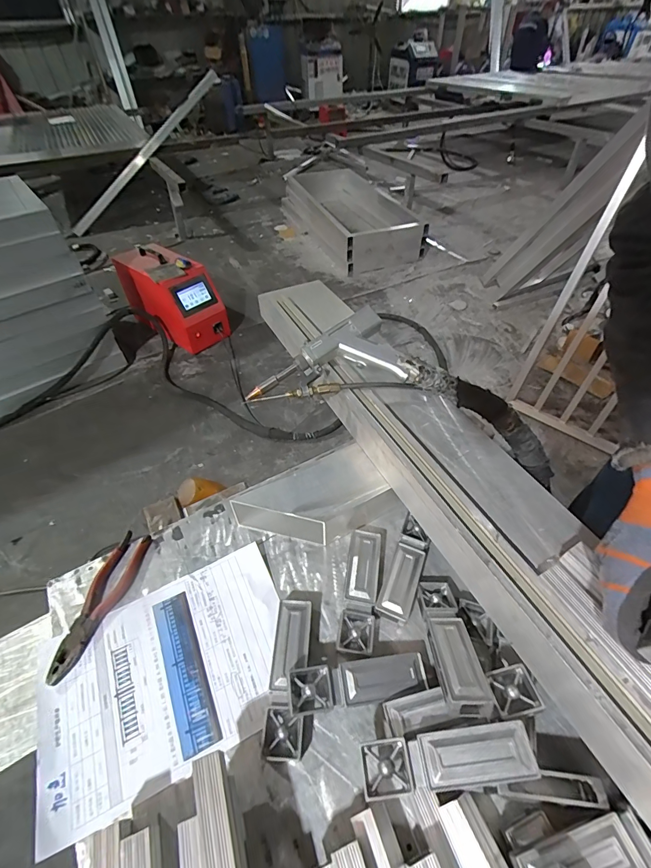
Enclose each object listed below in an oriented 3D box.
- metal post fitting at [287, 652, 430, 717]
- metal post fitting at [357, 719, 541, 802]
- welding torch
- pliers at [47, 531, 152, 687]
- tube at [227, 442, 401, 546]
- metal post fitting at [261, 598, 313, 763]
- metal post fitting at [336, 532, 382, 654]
[{"bbox_3d":[0.037,0.283,0.438,0.157,0.044,0.044,-7,48,-5],"label":"metal post fitting"},{"bbox_3d":[0.112,0.305,0.361,0.152,0.039,0.042,-6,44,-2],"label":"metal post fitting"},{"bbox_3d":[0.041,-0.112,0.612,0.299,0.060,0.128,0,81,2],"label":"welding torch"},{"bbox_3d":[-0.296,0.219,0.510,0.044,0.015,0.188,8,49,8],"label":"pliers"},{"bbox_3d":[-0.018,0.103,0.573,0.221,0.074,0.104,-19,51,-15],"label":"tube"},{"bbox_3d":[-0.042,0.273,0.443,0.040,0.025,0.152,2,48,3],"label":"metal post fitting"},{"bbox_3d":[0.048,0.205,0.514,0.045,0.029,0.157,7,49,7],"label":"metal post fitting"}]

